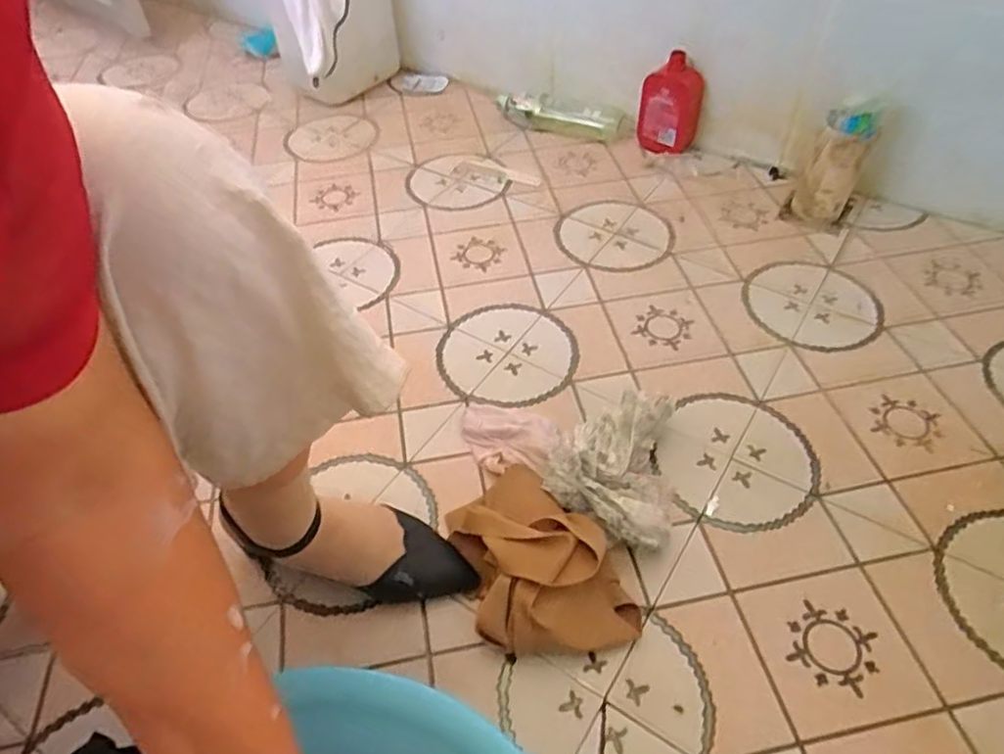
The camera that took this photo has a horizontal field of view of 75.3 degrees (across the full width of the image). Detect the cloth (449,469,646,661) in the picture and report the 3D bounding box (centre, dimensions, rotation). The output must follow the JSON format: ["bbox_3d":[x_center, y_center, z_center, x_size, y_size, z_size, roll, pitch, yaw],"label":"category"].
[{"bbox_3d":[0.031,0.160,0.614,0.144,0.071,0.198,-14,49,-10],"label":"cloth"}]

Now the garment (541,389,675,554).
[{"bbox_3d":[0.114,0.087,0.664,0.128,0.086,0.161,12,50,13],"label":"garment"}]

